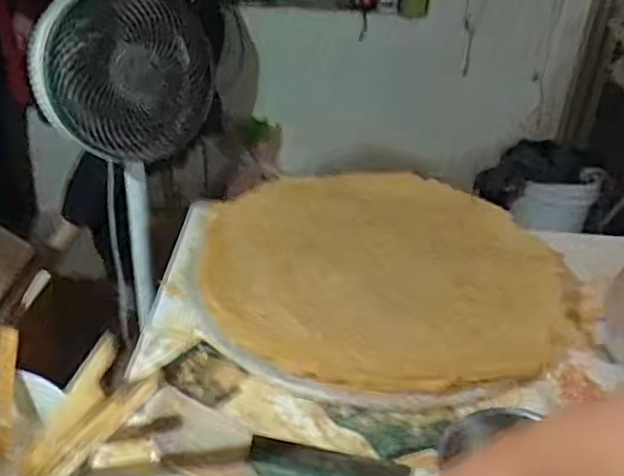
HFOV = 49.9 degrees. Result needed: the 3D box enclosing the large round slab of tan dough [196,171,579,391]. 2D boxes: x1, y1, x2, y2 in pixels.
[{"bbox_3d":[0.132,0.039,1.175,0.617,0.029,0.575,2,32,-2],"label":"large round slab of tan dough"}]

